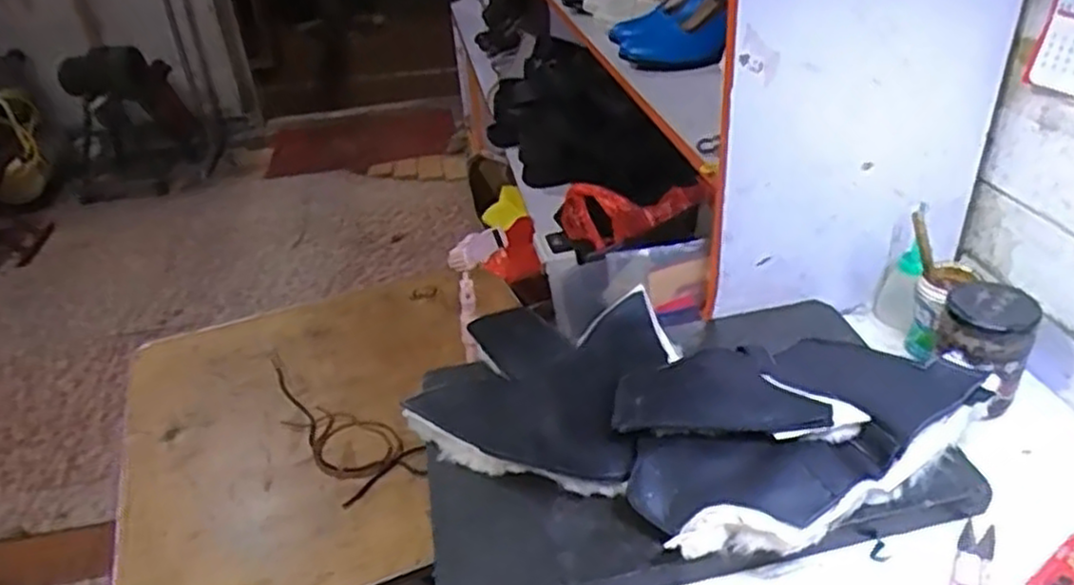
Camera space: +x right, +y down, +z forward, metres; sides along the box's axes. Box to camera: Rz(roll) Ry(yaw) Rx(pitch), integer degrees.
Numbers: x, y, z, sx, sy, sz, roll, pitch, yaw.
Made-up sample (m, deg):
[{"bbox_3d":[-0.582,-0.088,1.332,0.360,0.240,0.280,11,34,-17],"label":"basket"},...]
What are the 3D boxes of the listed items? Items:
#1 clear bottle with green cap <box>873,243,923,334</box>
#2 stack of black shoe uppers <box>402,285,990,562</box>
[{"bbox_3d":[0.339,-0.004,0.703,0.022,0.074,0.038,-4,33,1],"label":"clear bottle with green cap"},{"bbox_3d":[0.107,0.086,0.615,0.408,0.063,0.260,19,40,32],"label":"stack of black shoe uppers"}]

